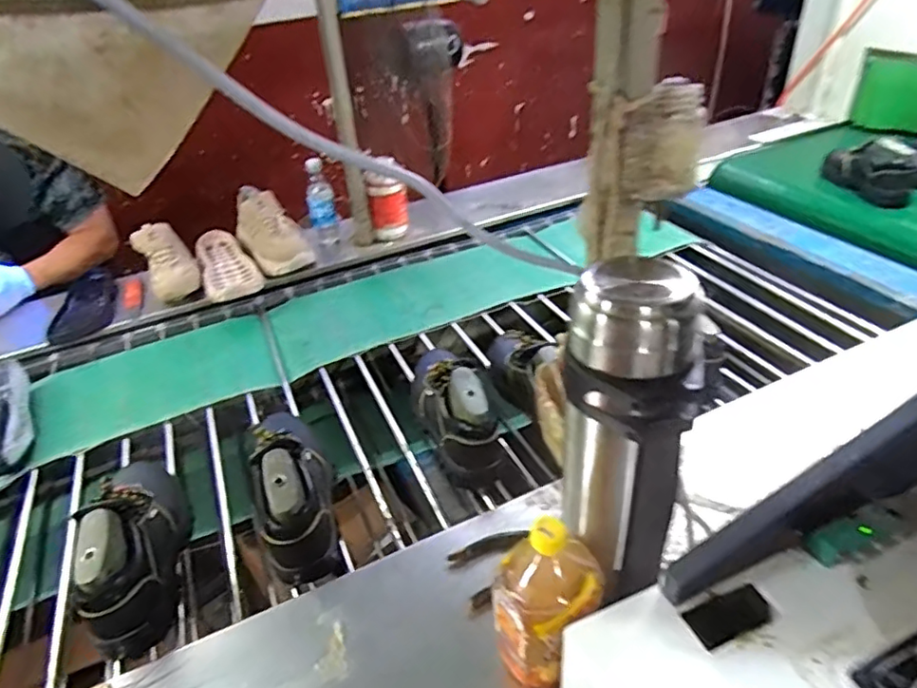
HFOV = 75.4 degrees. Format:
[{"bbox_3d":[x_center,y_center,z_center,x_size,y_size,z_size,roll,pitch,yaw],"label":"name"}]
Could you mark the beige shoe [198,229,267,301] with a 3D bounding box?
[{"bbox_3d":[-0.605,-0.204,1.548,0.136,0.063,0.315,-22,40,-19],"label":"beige shoe"}]

